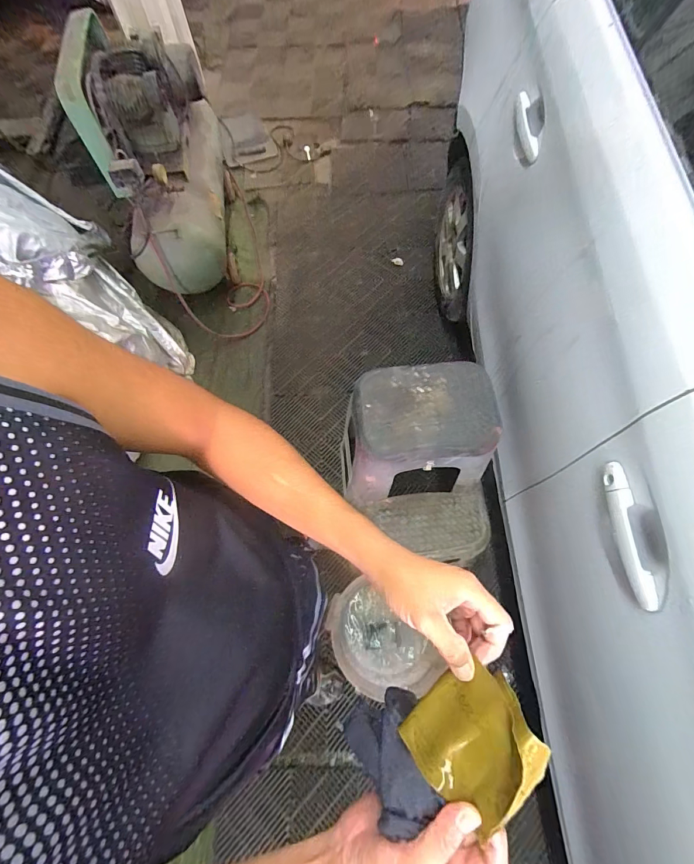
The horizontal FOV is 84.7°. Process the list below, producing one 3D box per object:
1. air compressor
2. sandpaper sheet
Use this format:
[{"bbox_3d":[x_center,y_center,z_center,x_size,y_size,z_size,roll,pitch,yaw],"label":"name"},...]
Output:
[{"bbox_3d":[-0.685,-1.036,1.461,0.331,0.727,0.740,-7,68,-1],"label":"air compressor"},{"bbox_3d":[0.102,0.249,0.300,0.098,0.065,0.080,-40,72,-14],"label":"sandpaper sheet"}]

